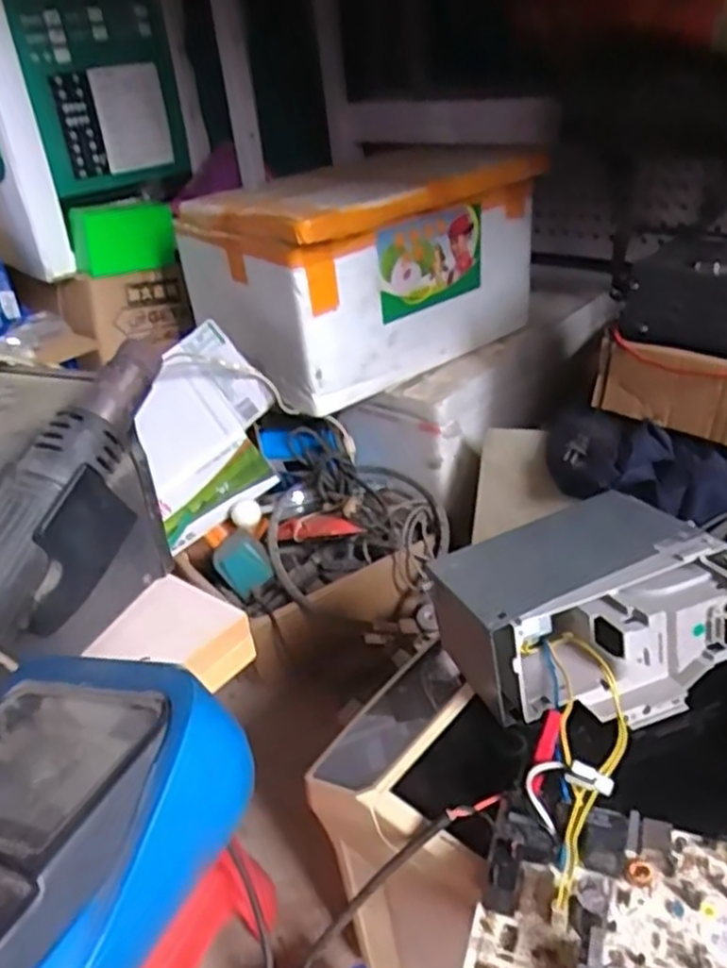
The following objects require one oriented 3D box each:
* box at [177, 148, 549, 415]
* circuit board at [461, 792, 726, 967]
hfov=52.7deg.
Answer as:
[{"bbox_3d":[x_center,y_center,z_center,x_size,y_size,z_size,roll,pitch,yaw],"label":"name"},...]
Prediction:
[{"bbox_3d":[0.017,-0.308,1.080,0.466,0.273,0.279,-24,35,-29],"label":"box"},{"bbox_3d":[0.145,0.228,0.387,0.161,0.033,0.124,7,32,21],"label":"circuit board"}]

